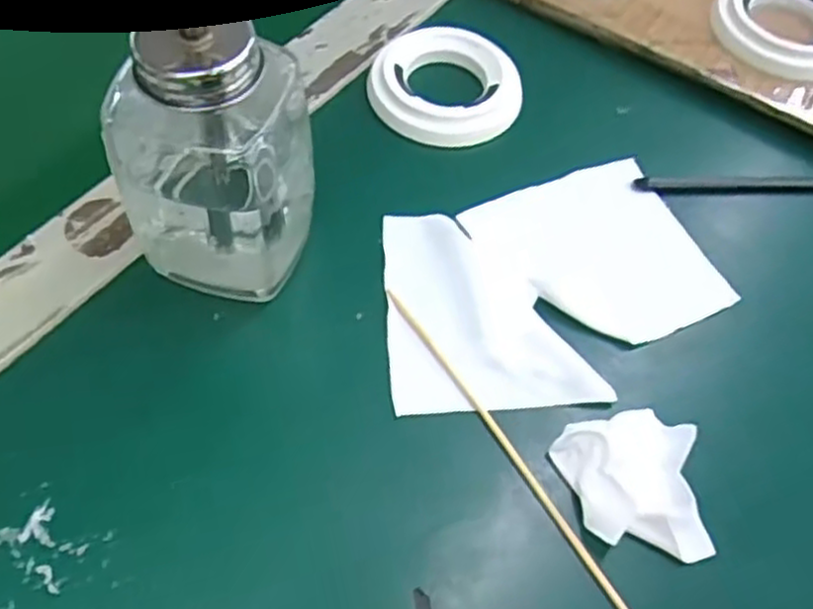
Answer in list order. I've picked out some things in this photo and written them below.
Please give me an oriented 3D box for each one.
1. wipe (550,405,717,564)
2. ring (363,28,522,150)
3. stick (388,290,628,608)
[{"bbox_3d":[0.083,0.063,0.267,0.045,0.011,0.055,-17,60,-12],"label":"wipe"},{"bbox_3d":[0.018,-0.107,0.370,0.067,0.013,0.069,1,57,-1],"label":"ring"},{"bbox_3d":[0.034,0.049,0.281,0.004,0.006,0.143,-28,62,-18],"label":"stick"}]

